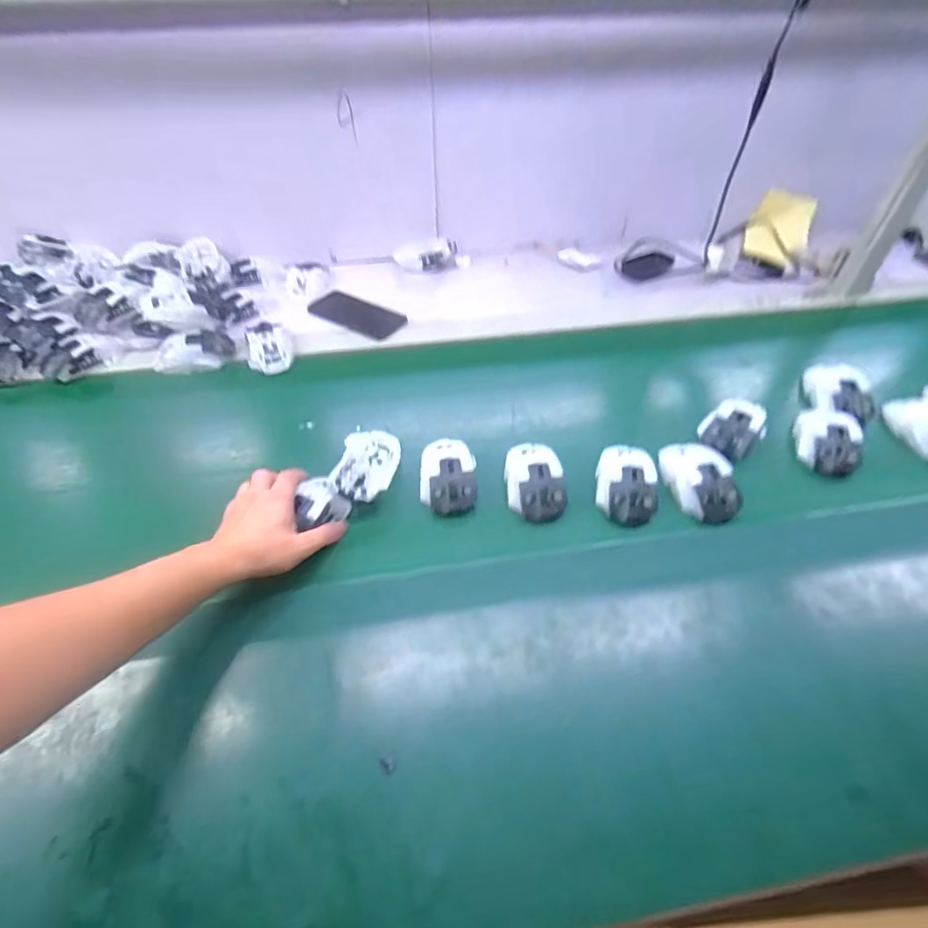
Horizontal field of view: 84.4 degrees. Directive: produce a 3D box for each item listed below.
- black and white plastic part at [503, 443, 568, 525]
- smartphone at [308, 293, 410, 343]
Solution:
[{"bbox_3d":[0.083,0.020,0.609,0.073,0.049,0.109,-4,48,-7],"label":"black and white plastic part"},{"bbox_3d":[-0.175,-0.246,0.836,0.152,0.012,0.076,23,52,20],"label":"smartphone"}]

